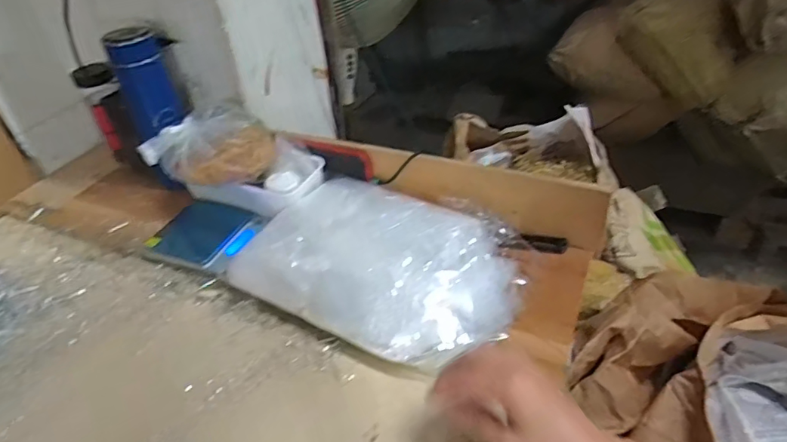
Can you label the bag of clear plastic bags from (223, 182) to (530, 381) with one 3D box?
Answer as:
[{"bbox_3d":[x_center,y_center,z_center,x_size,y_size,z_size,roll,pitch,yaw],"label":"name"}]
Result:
[{"bbox_3d":[-0.013,0.044,0.575,0.290,0.063,0.202,15,43,23],"label":"bag of clear plastic bags"}]

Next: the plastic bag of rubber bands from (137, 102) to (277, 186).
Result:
[{"bbox_3d":[-0.227,-0.089,0.645,0.142,0.067,0.098,-27,44,-25],"label":"plastic bag of rubber bands"}]

